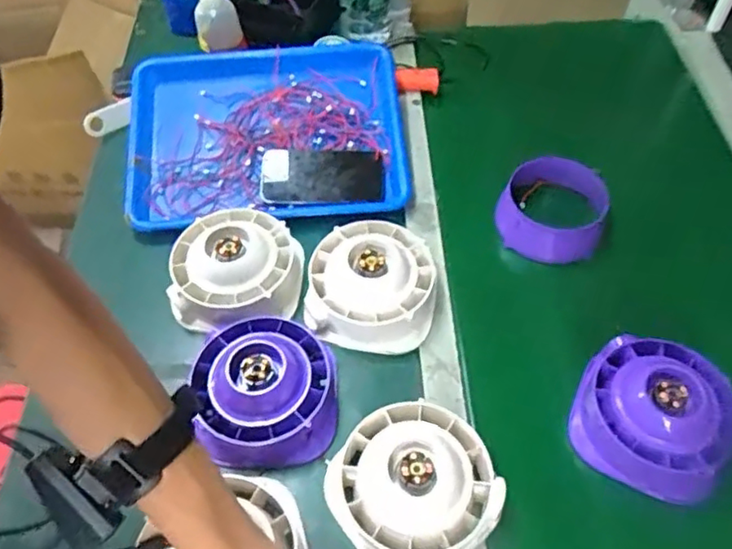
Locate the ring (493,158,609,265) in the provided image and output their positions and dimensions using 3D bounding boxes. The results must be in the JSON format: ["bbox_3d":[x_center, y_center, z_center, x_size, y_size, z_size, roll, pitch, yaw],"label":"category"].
[{"bbox_3d":[0.220,-0.078,0.729,0.118,0.054,0.131,21,59,14],"label":"ring"}]

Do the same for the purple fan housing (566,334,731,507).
[{"bbox_3d":[0.269,0.126,0.577,0.130,0.067,0.137,28,61,18],"label":"purple fan housing"}]

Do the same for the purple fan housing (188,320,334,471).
[{"bbox_3d":[-0.098,0.107,0.585,0.137,0.061,0.133,-1,56,0],"label":"purple fan housing"}]

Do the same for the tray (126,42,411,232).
[{"bbox_3d":[-0.125,-0.173,0.774,0.344,0.063,0.252,-5,56,-2],"label":"tray"}]

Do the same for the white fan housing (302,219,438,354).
[{"bbox_3d":[0.005,0.009,0.655,0.139,0.068,0.137,0,56,1],"label":"white fan housing"}]

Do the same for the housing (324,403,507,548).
[{"bbox_3d":[0.040,0.181,0.530,0.133,0.056,0.128,0,56,1],"label":"housing"}]

